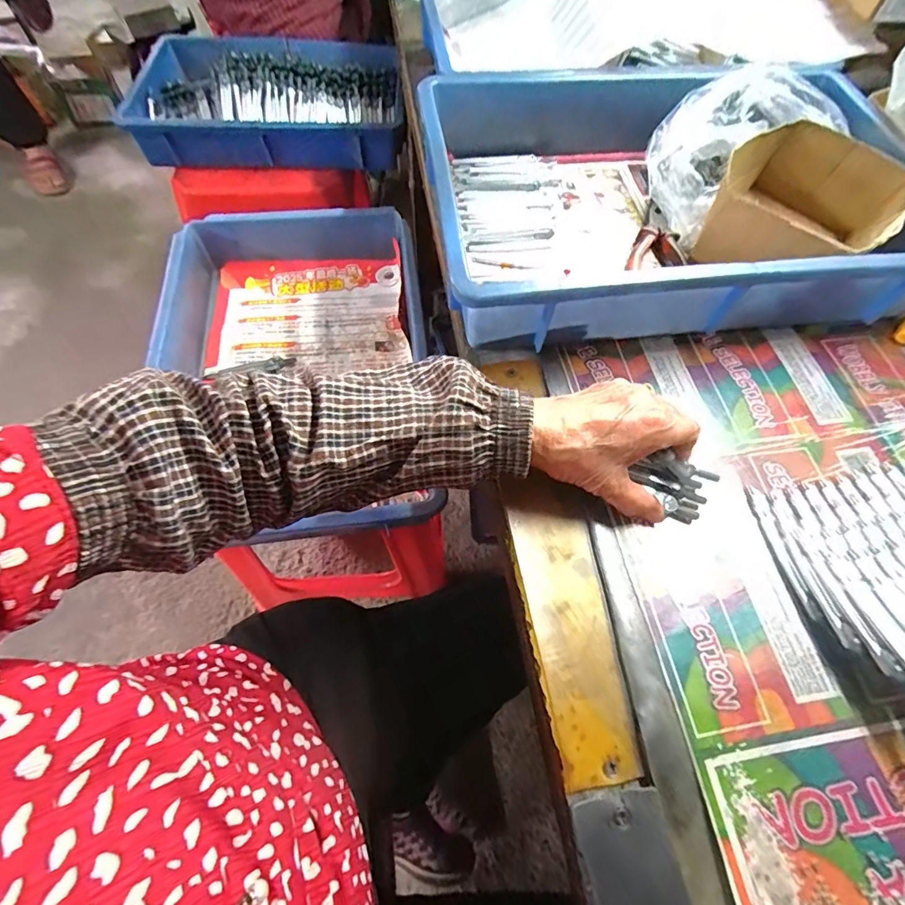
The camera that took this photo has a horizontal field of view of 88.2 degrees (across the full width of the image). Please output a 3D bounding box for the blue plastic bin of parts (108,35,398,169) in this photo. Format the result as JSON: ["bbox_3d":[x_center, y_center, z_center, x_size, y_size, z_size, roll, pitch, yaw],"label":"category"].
[{"bbox_3d":[-0.300,-0.593,0.776,0.408,0.099,0.266,-2,64,-5],"label":"blue plastic bin of parts"}]

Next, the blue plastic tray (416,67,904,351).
[{"bbox_3d":[0.195,-0.240,0.431,0.420,0.086,0.296,-5,64,-6],"label":"blue plastic tray"}]

